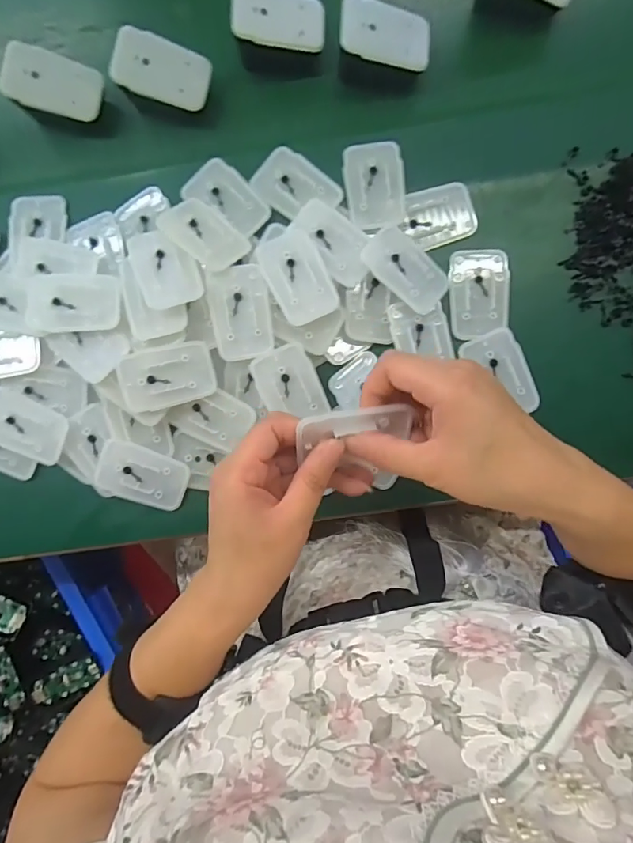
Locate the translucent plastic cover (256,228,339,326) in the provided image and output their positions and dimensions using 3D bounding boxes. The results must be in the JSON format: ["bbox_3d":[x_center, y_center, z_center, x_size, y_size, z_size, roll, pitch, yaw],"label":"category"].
[{"bbox_3d":[-0.014,-0.108,0.351,0.042,0.013,0.069,-27,87,2],"label":"translucent plastic cover"}]

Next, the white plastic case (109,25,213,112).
[{"bbox_3d":[-0.119,-0.270,0.358,0.070,0.005,0.044,13,93,-16],"label":"white plastic case"}]

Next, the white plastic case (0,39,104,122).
[{"bbox_3d":[-0.204,-0.264,0.361,0.067,0.009,0.045,8,90,-24],"label":"white plastic case"}]

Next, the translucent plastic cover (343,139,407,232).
[{"bbox_3d":[0.046,-0.185,0.366,0.046,0.005,0.069,-5,88,3],"label":"translucent plastic cover"}]

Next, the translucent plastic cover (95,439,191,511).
[{"bbox_3d":[-0.138,0.043,0.364,0.069,0.007,0.041,20,89,3],"label":"translucent plastic cover"}]

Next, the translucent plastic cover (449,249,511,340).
[{"bbox_3d":[0.128,-0.100,0.363,0.046,0.004,0.068,-1,88,3],"label":"translucent plastic cover"}]

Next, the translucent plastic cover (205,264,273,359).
[{"bbox_3d":[-0.057,-0.082,0.351,0.043,0.014,0.067,-8,88,2],"label":"translucent plastic cover"}]

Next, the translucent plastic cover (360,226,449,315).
[{"bbox_3d":[0.069,-0.116,0.357,0.043,0.004,0.069,-45,98,-12],"label":"translucent plastic cover"}]

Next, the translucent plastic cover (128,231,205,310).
[{"bbox_3d":[-0.112,-0.115,0.344,0.043,0.011,0.059,-20,88,2],"label":"translucent plastic cover"}]

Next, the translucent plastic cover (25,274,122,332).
[{"bbox_3d":[-0.185,-0.092,0.355,0.072,0.008,0.044,-2,88,3],"label":"translucent plastic cover"}]

